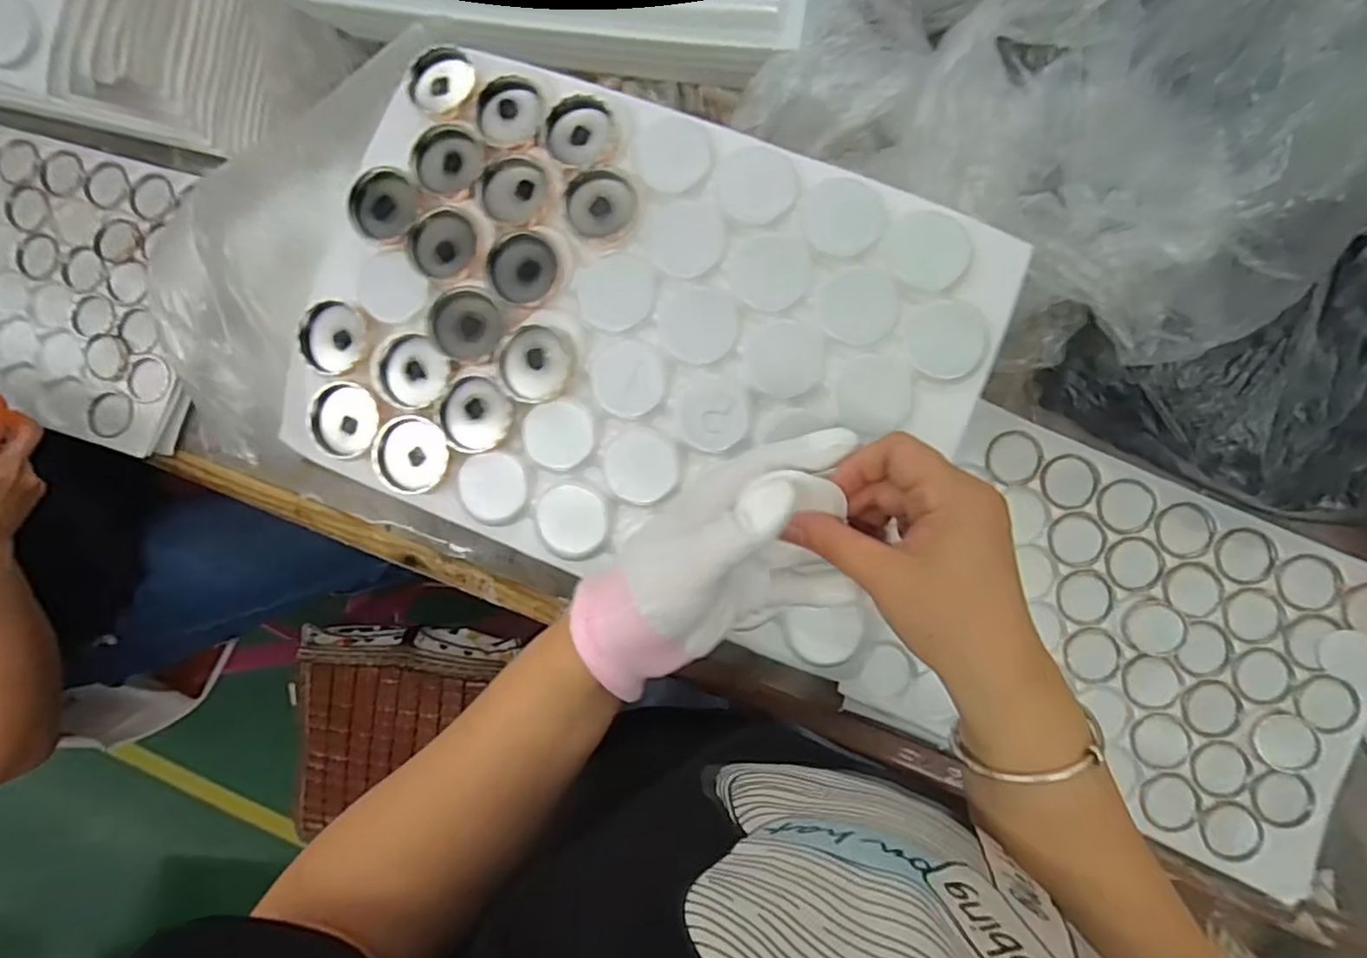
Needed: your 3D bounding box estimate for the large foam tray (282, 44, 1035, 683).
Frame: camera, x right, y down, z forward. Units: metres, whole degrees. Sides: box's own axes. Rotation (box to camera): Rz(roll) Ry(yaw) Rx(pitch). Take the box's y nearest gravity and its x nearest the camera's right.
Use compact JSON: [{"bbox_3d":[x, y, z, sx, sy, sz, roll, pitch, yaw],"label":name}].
[{"bbox_3d":[-0.029,-0.085,0.399,0.409,0.033,0.291,22,92,7],"label":"large foam tray"}]

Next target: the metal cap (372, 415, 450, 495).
[{"bbox_3d":[-0.175,-0.015,0.402,0.053,0.009,0.048,3,90,6],"label":"metal cap"}]

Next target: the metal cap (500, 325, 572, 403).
[{"bbox_3d":[-0.093,-0.072,0.394,0.042,0.007,0.046,0,89,6],"label":"metal cap"}]

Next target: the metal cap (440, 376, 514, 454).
[{"bbox_3d":[-0.131,-0.041,0.398,0.045,0.007,0.047,0,89,6],"label":"metal cap"}]

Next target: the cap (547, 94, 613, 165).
[{"bbox_3d":[-0.065,-0.221,0.396,0.040,0.010,0.040,0,89,6],"label":"cap"}]

